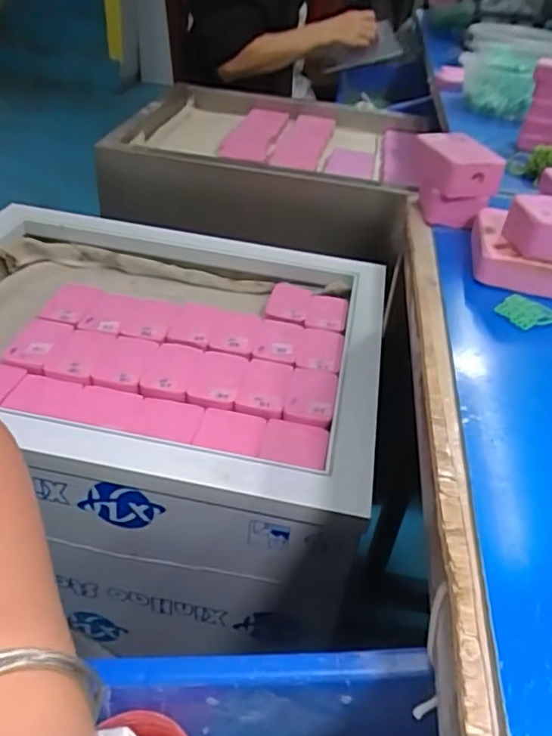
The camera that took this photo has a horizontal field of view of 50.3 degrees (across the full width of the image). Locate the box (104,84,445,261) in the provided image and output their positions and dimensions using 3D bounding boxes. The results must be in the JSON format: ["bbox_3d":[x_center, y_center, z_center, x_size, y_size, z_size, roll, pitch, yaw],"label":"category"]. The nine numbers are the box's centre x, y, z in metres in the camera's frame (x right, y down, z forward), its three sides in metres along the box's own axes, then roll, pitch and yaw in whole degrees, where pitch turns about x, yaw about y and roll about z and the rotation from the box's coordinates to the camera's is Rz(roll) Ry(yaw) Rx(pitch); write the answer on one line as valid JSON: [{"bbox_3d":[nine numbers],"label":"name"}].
[{"bbox_3d":[-0.016,-0.348,0.997,0.445,0.134,0.383,10,38,4],"label":"box"}]

